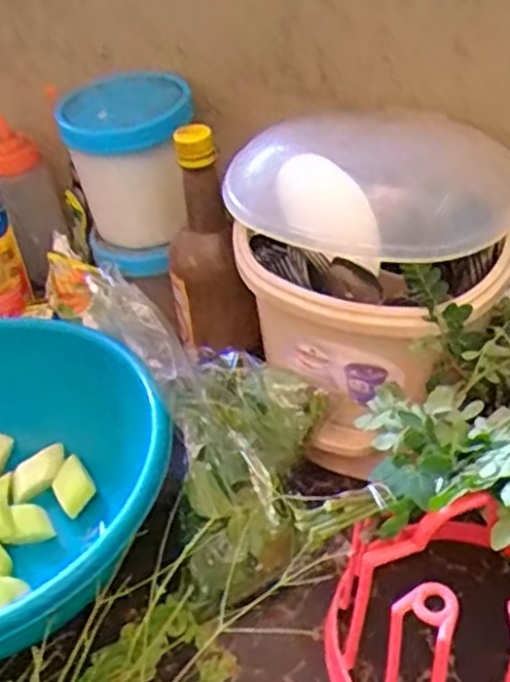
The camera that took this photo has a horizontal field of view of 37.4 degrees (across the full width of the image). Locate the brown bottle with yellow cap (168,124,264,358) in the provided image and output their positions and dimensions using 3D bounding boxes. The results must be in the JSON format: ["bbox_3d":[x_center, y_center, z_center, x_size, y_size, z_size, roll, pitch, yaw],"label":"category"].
[{"bbox_3d":[-0.040,-0.077,0.625,0.070,0.199,0.056,-11,19,-6],"label":"brown bottle with yellow cap"}]

